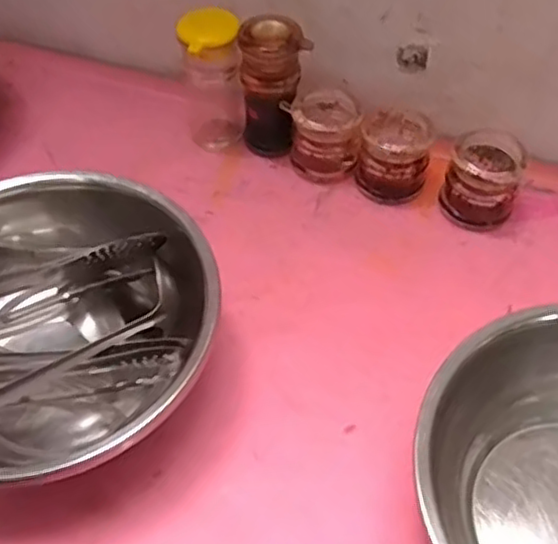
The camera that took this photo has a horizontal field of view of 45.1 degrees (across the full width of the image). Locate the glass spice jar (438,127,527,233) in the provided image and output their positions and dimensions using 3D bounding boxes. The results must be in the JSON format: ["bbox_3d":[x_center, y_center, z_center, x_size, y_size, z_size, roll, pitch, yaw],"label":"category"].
[{"bbox_3d":[0.193,-0.089,0.641,0.065,0.071,0.065,0,53,0],"label":"glass spice jar"}]

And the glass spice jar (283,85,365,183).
[{"bbox_3d":[0.043,-0.138,0.679,0.068,0.074,0.070,-5,53,-4],"label":"glass spice jar"}]

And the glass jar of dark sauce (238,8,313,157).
[{"bbox_3d":[-0.006,-0.181,0.671,0.057,0.134,0.065,-13,54,-10],"label":"glass jar of dark sauce"}]

